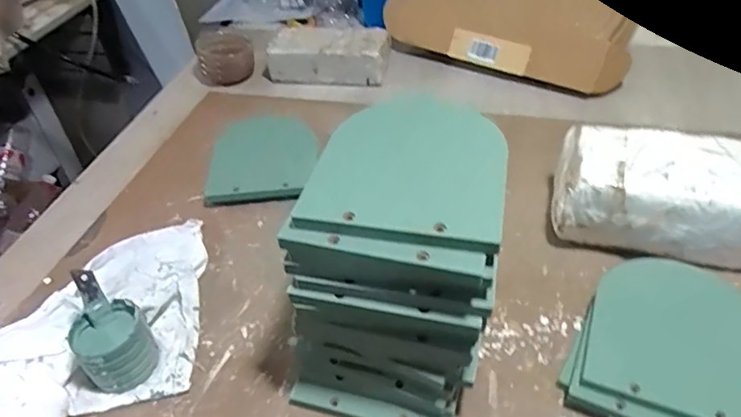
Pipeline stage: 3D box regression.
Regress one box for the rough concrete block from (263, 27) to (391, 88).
[{"bbox_3d":[-0.078,-0.275,0.944,0.213,0.060,0.090,8,43,13],"label":"rough concrete block"}]

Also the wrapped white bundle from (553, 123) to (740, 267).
[{"bbox_3d":[0.337,-0.010,0.607,0.242,0.109,0.110,7,43,12],"label":"wrapped white bundle"}]

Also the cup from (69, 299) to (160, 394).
[{"bbox_3d":[-0.242,0.131,0.511,0.063,0.067,0.055,-30,48,-26],"label":"cup"}]

